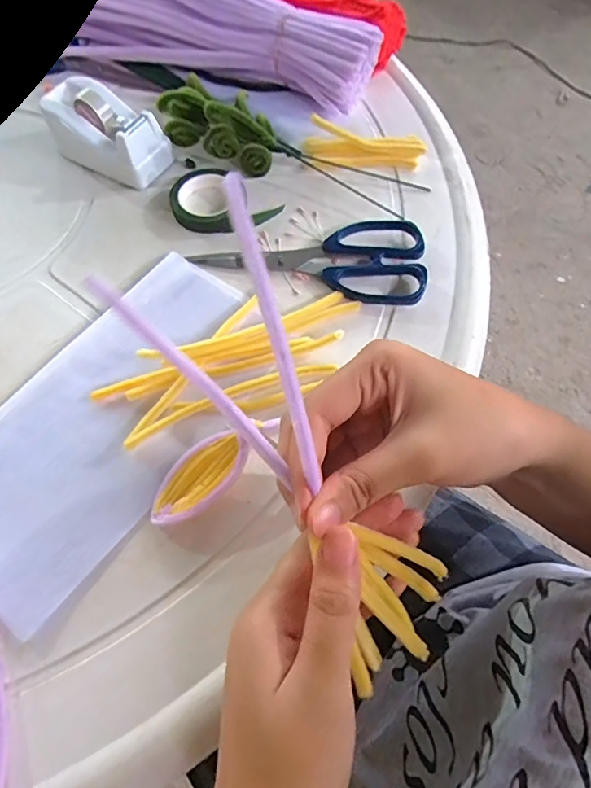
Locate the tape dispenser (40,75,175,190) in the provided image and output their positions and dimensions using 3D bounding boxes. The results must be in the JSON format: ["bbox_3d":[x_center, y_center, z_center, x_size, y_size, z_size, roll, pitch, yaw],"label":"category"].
[{"bbox_3d":[-0.158,-0.220,0.401,0.099,0.050,0.050,28,66,14],"label":"tape dispenser"}]

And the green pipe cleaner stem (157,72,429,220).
[{"bbox_3d":[-0.001,-0.203,0.388,0.204,0.051,0.075,28,66,14],"label":"green pipe cleaner stem"}]

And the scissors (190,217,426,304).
[{"bbox_3d":[0.012,-0.108,0.358,0.169,0.011,0.071,10,63,5],"label":"scissors"}]

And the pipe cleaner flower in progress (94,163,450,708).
[{"bbox_3d":[0.002,0.026,0.200,0.061,0.043,0.205,-36,101,-17],"label":"pipe cleaner flower in progress"}]

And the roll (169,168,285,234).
[{"bbox_3d":[-0.064,-0.154,0.382,0.086,0.016,0.060,35,67,16],"label":"roll"}]

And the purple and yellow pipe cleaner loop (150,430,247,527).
[{"bbox_3d":[-0.056,0.049,0.278,0.034,0.017,0.064,39,69,18],"label":"purple and yellow pipe cleaner loop"}]

